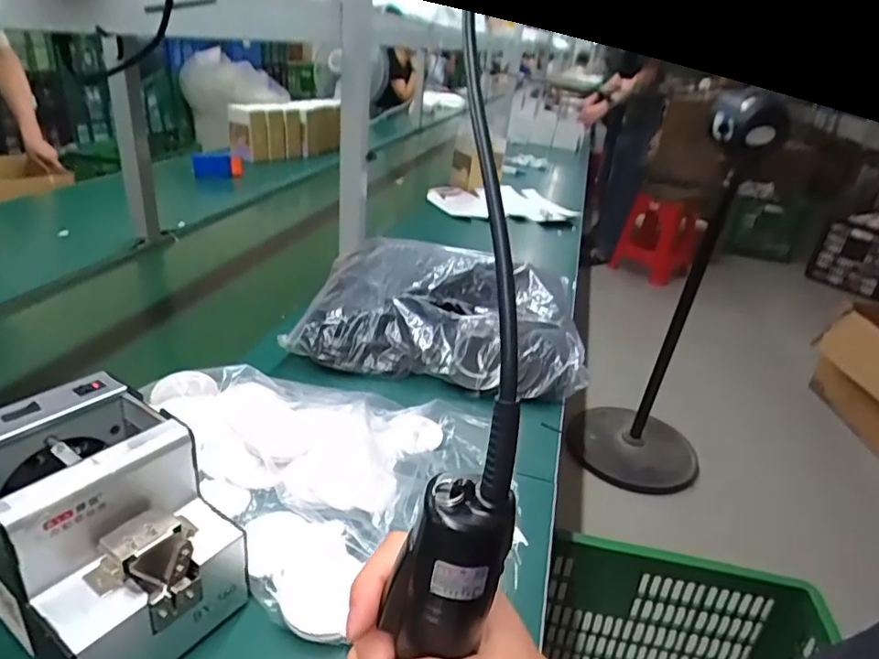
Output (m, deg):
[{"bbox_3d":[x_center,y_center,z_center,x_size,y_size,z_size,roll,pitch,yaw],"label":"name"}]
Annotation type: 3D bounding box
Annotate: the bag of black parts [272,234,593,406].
[{"bbox_3d":[0.013,-0.035,0.875,0.400,0.109,0.294,8,27,3],"label":"bag of black parts"}]

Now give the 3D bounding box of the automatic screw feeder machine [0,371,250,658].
[{"bbox_3d":[-0.245,0.145,0.417,0.162,0.147,0.122,23,31,29],"label":"automatic screw feeder machine"}]

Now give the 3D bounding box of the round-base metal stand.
[{"bbox_3d":[0.700,-0.094,1.702,0.385,1.113,0.431,20,30,25],"label":"round-base metal stand"}]

